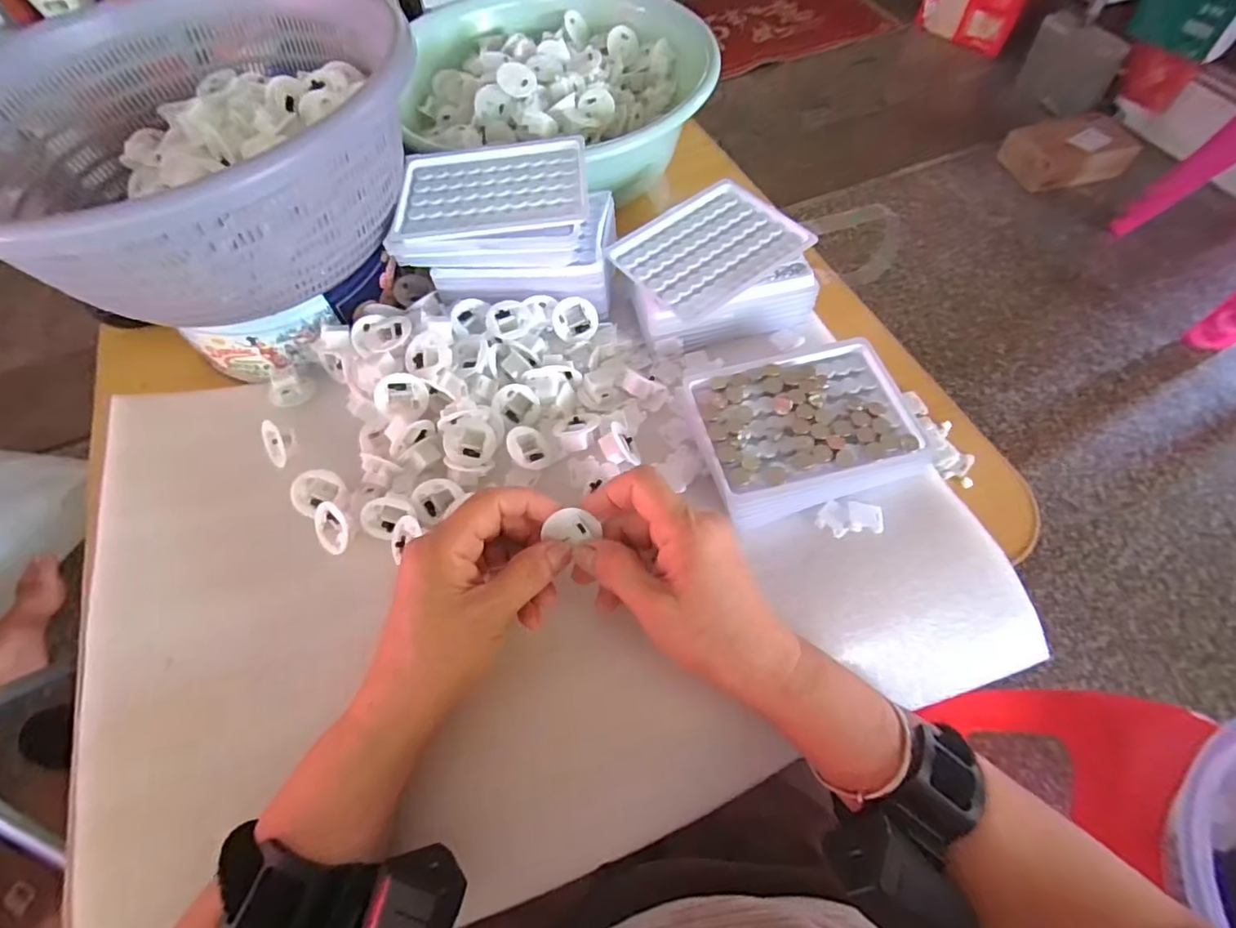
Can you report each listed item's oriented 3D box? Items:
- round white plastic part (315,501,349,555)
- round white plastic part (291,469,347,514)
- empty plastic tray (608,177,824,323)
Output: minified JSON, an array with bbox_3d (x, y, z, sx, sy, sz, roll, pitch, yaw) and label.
[{"bbox_3d":[-0.180,0.040,0.348,0.030,0.004,0.030,42,114,13],"label":"round white plastic part"},{"bbox_3d":[-0.194,0.018,0.359,0.030,0.015,0.026,-17,62,-7],"label":"round white plastic part"},{"bbox_3d":[0.067,-0.163,0.412,0.128,0.005,0.096,-36,66,-16],"label":"empty plastic tray"}]

